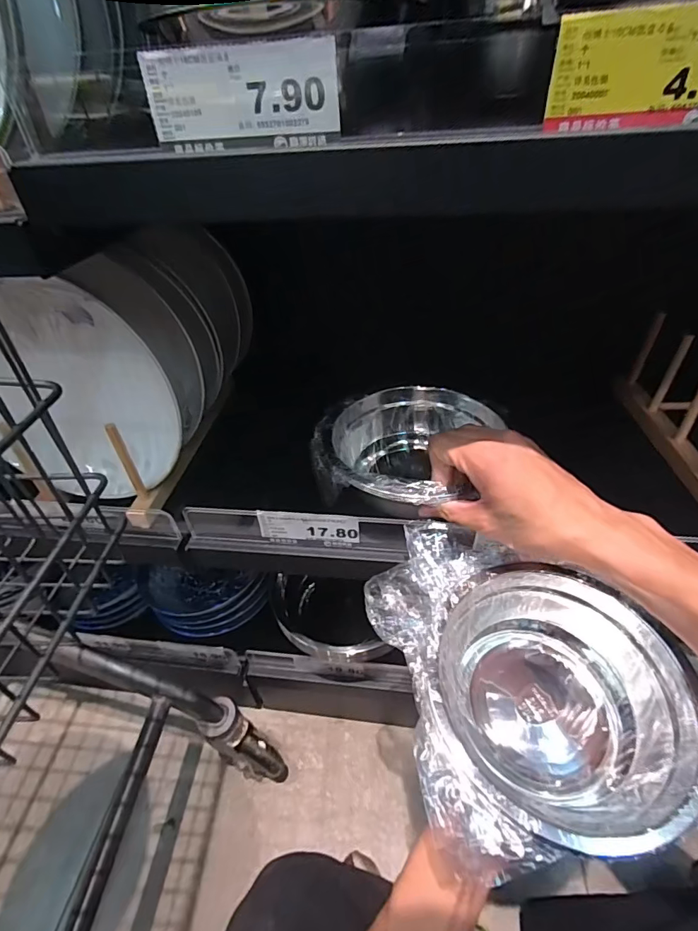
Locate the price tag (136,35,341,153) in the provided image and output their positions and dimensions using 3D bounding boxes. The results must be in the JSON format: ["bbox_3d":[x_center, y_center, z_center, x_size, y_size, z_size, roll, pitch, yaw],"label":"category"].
[{"bbox_3d":[-0.050,-0.172,0.210,0.090,0.038,0.004,2,41,6],"label":"price tag"}]

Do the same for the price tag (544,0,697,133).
[{"bbox_3d":[0.132,-0.163,0.184,0.090,0.038,0.005,4,41,9],"label":"price tag"}]

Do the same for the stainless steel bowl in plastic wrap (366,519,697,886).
[{"bbox_3d":[0.125,0.148,0.331,0.188,0.093,0.210,-12,42,-10],"label":"stainless steel bowl in plastic wrap"}]

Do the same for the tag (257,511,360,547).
[{"bbox_3d":[-0.036,0.059,0.406,0.090,0.038,0.004,3,34,7],"label":"tag"}]

